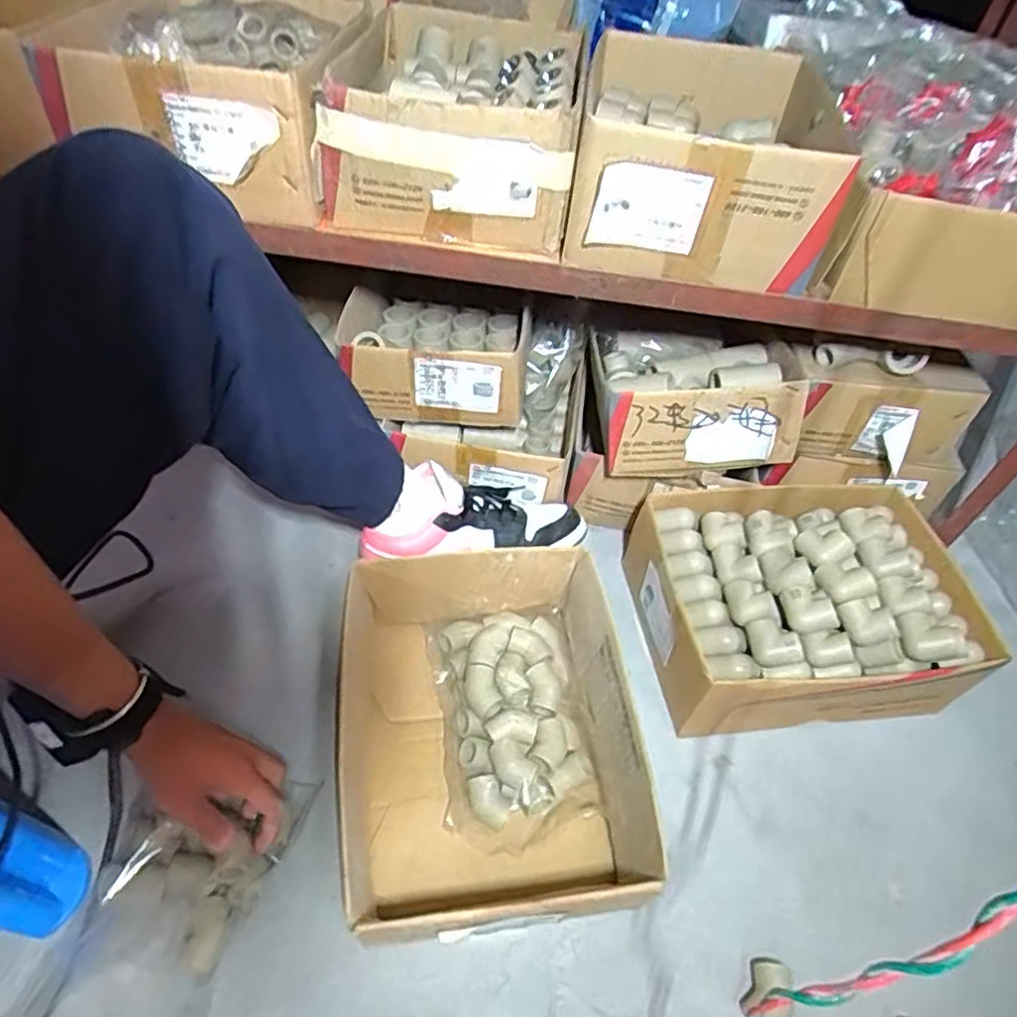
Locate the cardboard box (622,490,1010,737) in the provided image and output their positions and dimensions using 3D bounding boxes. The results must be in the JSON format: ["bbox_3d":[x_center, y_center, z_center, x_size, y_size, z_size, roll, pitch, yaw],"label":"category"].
[{"bbox_3d":[0.298,0.090,0.673,0.303,0.137,0.221,-2,49,-7],"label":"cardboard box"}]

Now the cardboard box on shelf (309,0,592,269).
[{"bbox_3d":[-0.044,-0.390,0.664,0.227,0.120,0.314,7,48,1],"label":"cardboard box on shelf"}]

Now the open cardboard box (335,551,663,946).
[{"bbox_3d":[-0.022,0.197,0.572,0.235,0.125,0.292,-2,49,-7],"label":"open cardboard box"}]

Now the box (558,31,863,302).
[{"bbox_3d":[0.192,-0.357,0.656,0.237,0.116,0.325,10,48,4],"label":"box"}]

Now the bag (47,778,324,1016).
[{"bbox_3d":[-0.262,0.306,0.506,0.120,0.054,0.234,16,48,10],"label":"bag"}]

